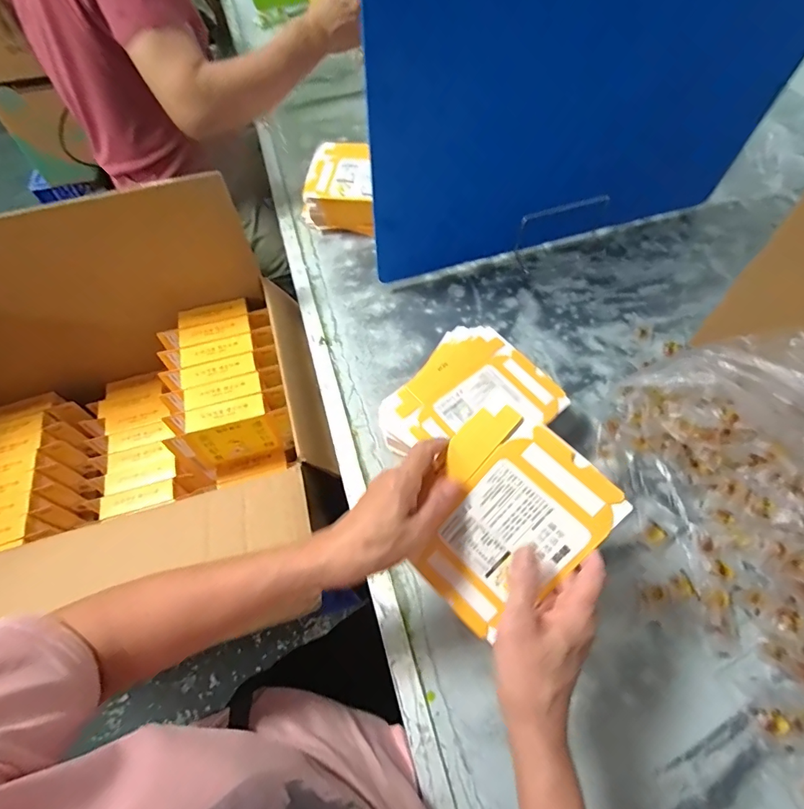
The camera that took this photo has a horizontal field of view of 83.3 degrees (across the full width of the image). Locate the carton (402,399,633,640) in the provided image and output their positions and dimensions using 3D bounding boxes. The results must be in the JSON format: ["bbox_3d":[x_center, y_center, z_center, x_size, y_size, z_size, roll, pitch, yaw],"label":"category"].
[{"bbox_3d":[0.077,0.096,0.376,0.133,0.006,0.168,42,105,16],"label":"carton"}]

